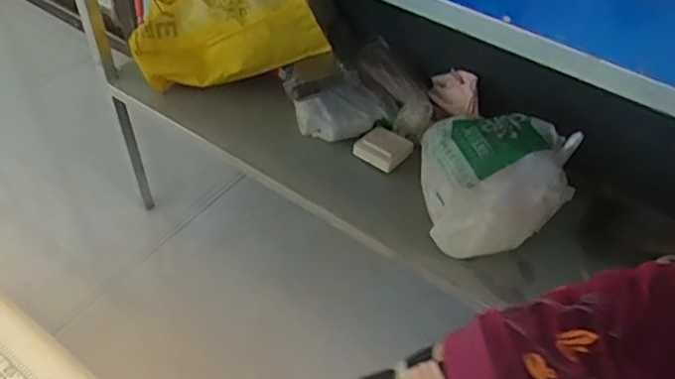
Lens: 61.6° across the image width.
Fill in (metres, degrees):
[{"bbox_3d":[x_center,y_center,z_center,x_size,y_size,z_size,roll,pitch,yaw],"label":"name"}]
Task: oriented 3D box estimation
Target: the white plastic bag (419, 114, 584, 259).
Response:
[{"bbox_3d":[0.258,-0.018,0.954,0.255,0.146,0.235,14,47,7],"label":"white plastic bag"}]

